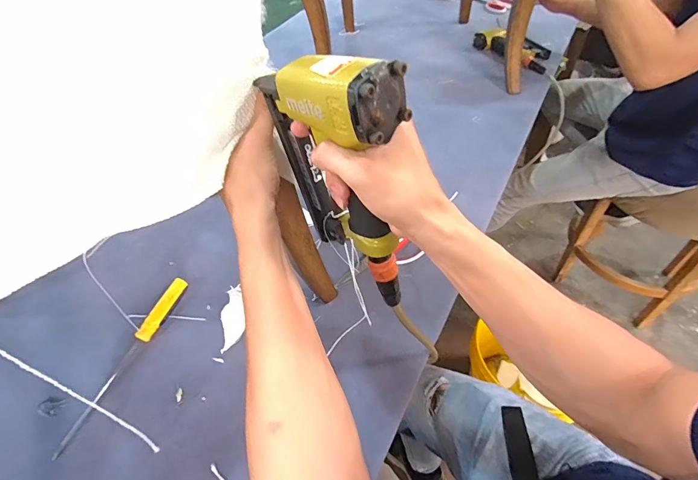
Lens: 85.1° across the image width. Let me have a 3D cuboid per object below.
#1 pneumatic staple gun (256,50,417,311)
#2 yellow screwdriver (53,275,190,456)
[{"bbox_3d":[-0.004,-0.050,0.339,0.138,0.247,0.046,35,67,23],"label":"pneumatic staple gun"},{"bbox_3d":[-0.345,0.179,0.589,0.025,0.028,0.287,14,53,18],"label":"yellow screwdriver"}]

